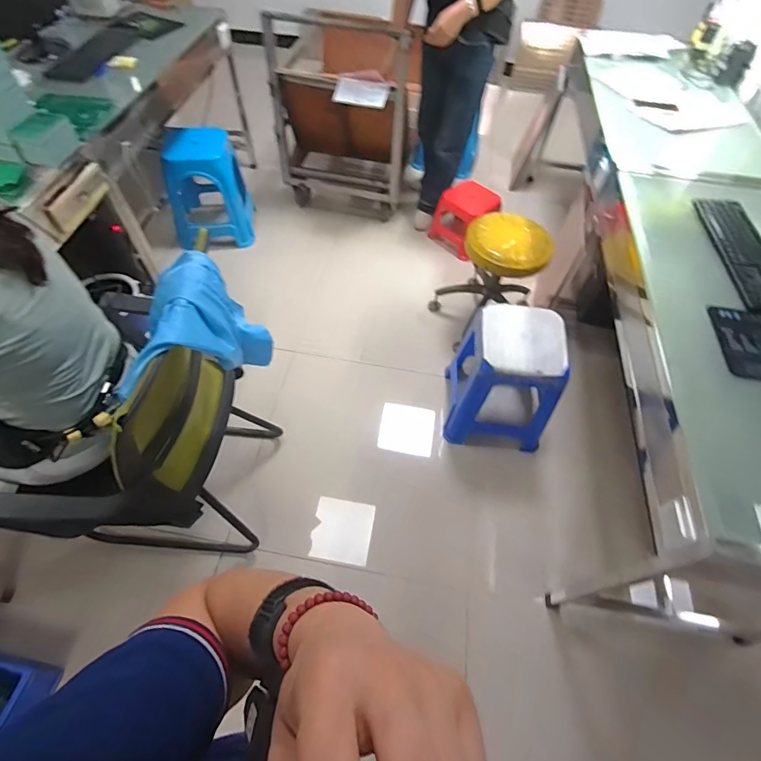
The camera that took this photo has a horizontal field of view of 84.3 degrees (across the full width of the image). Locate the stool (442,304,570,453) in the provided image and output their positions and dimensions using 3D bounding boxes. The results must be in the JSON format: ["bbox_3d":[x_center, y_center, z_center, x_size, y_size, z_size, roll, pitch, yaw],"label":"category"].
[{"bbox_3d":[0.428,0.011,1.508,0.336,0.510,0.323,6,57,1],"label":"stool"}]

